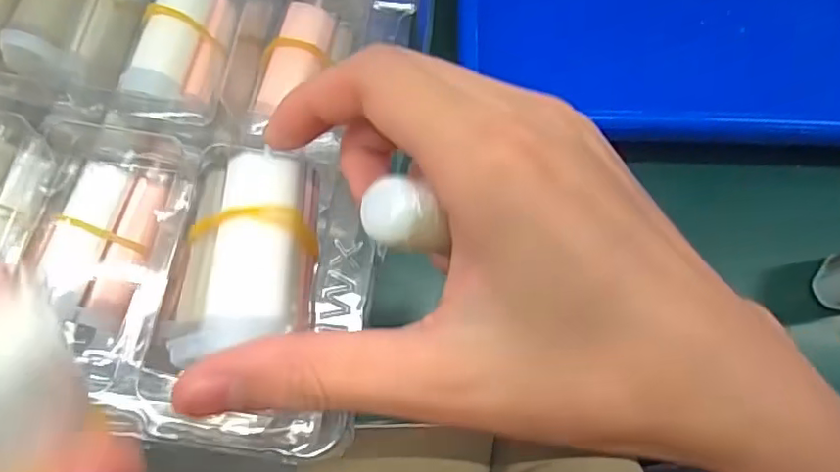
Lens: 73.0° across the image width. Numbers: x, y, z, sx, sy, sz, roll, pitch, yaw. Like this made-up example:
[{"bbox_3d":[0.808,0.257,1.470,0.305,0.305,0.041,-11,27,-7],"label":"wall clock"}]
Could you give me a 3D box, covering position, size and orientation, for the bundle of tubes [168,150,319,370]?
[{"bbox_3d":[-0.049,0.006,0.165,0.033,0.022,0.060,5,71,-1],"label":"bundle of tubes"}]

